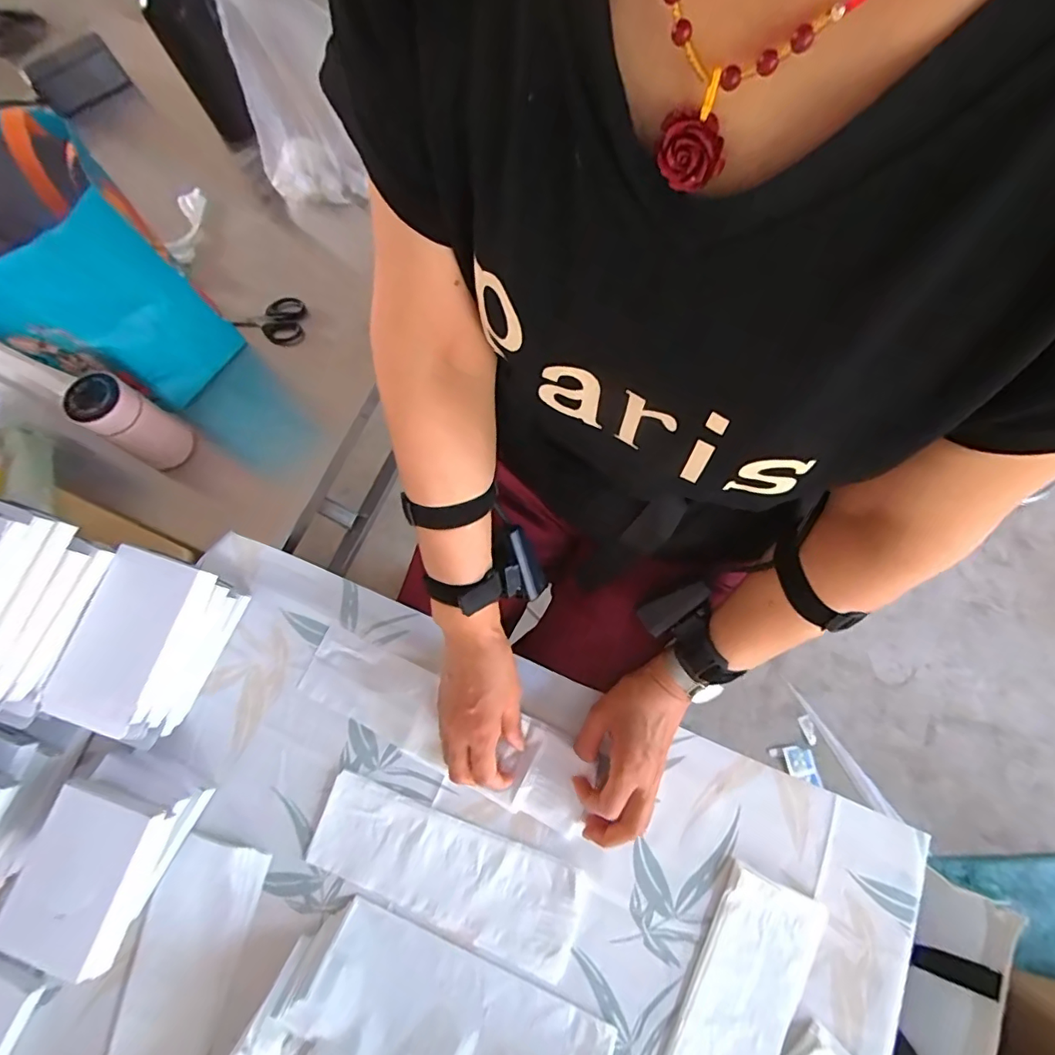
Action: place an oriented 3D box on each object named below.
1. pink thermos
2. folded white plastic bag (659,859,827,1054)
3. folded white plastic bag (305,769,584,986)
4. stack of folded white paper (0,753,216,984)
[{"bbox_3d":[-0.457,-0.119,0.629,0.056,0.136,0.064,33,77,11],"label":"pink thermos"},{"bbox_3d":[0.165,0.426,0.443,0.083,0.009,0.252,27,76,10],"label":"folded white plastic bag"},{"bbox_3d":[-0.077,0.314,0.491,0.250,0.007,0.087,19,75,8],"label":"folded white plastic bag"},{"bbox_3d":[-0.370,0.288,0.471,0.095,0.076,0.145,18,75,7],"label":"stack of folded white paper"}]

